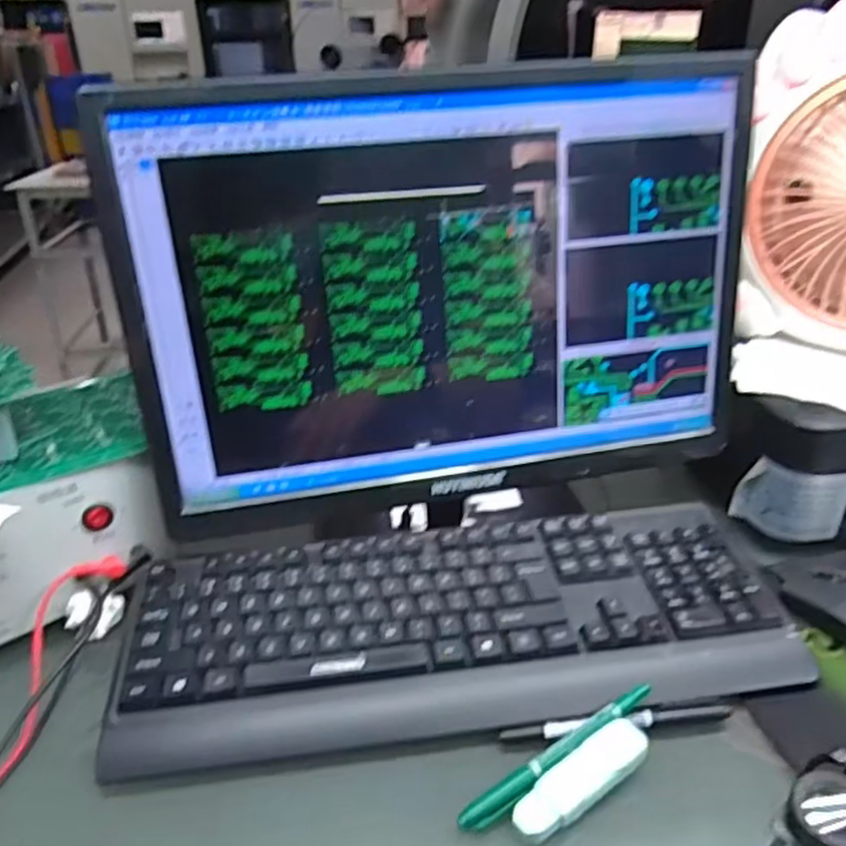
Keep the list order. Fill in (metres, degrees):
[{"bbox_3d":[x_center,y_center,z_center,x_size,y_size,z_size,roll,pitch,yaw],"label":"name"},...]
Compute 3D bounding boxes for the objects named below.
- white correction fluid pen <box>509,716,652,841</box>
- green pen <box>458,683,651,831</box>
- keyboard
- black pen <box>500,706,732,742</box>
[{"bbox_3d":[0.087,0.196,0.394,0.090,0.016,0.025,-19,33,-29],"label":"white correction fluid pen"},{"bbox_3d":[0.079,0.187,0.408,0.135,0.015,0.015,-20,33,-30],"label":"green pen"},{"bbox_3d":[0.023,0.128,0.483,0.430,0.024,0.156,-5,29,-7],"label":"keyboard"},{"bbox_3d":[0.117,0.179,0.425,0.139,0.010,0.013,-5,29,-5],"label":"black pen"}]

